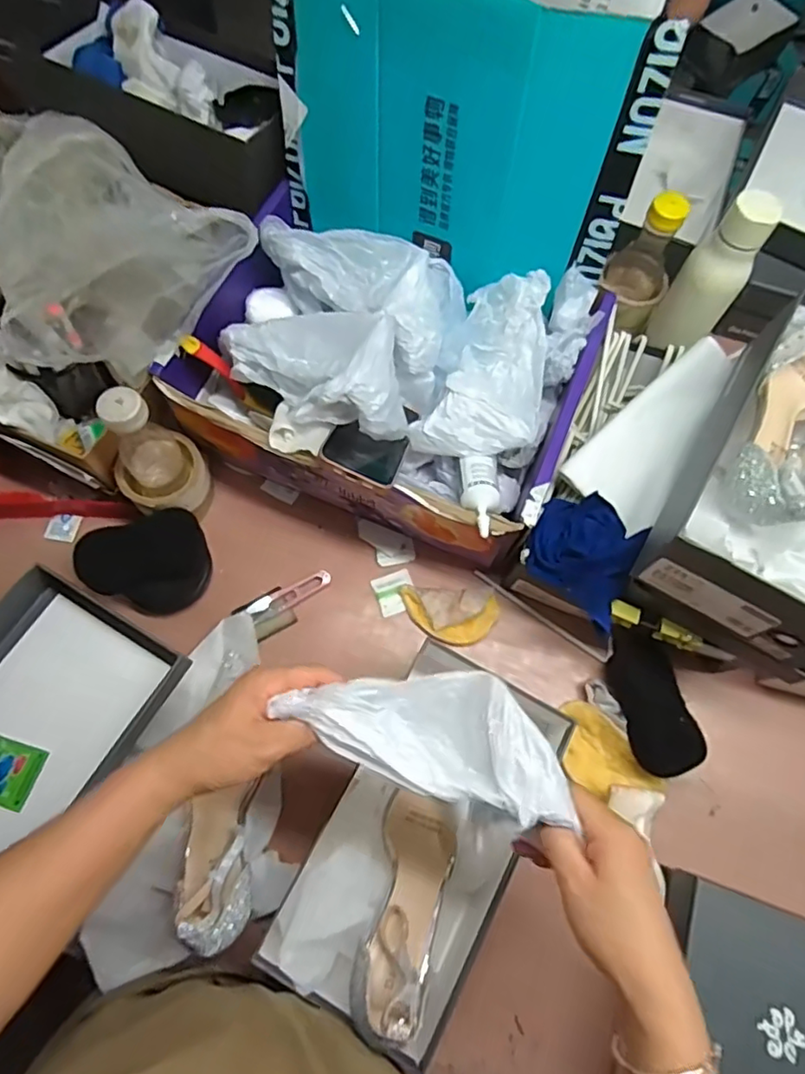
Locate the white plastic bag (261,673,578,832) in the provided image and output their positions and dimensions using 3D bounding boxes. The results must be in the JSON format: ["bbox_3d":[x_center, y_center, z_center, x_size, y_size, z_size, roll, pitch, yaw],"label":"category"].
[{"bbox_3d":[0.020,0.125,0.387,0.190,0.028,0.077,16,71,3],"label":"white plastic bag"}]

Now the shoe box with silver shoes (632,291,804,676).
[{"bbox_3d":[0.345,-0.057,0.511,0.159,0.136,0.296,32,72,9],"label":"shoe box with silver shoes"}]

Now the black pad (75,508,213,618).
[{"bbox_3d":[-0.268,0.032,0.623,0.123,0.009,0.107,-21,111,-12],"label":"black pad"}]

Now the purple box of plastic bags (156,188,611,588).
[{"bbox_3d":[-0.021,-0.172,0.631,0.395,0.164,0.290,20,71,5],"label":"purple box of plastic bags"}]

